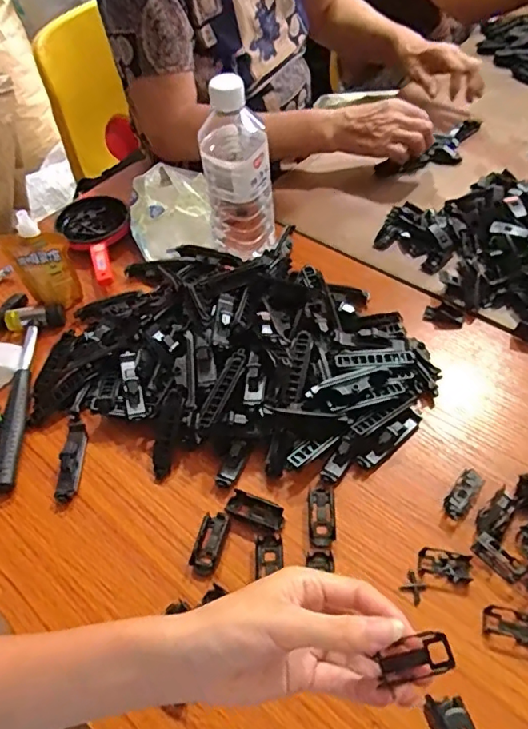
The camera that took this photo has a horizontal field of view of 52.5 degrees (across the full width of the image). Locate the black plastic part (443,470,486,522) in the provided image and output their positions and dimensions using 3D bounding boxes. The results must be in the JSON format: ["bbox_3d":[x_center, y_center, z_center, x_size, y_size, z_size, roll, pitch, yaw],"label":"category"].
[{"bbox_3d":[0.166,0.106,0.440,0.020,0.012,0.044,31,61,26],"label":"black plastic part"}]

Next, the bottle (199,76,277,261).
[{"bbox_3d":[-0.027,-0.197,0.565,0.069,0.194,0.072,-8,52,0],"label":"bottle"}]

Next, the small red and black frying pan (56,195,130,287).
[{"bbox_3d":[-0.199,-0.158,0.661,0.086,0.024,0.170,-26,54,-14],"label":"small red and black frying pan"}]

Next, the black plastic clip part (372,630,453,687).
[{"bbox_3d":[0.075,0.149,0.269,0.038,0.011,0.018,-33,50,18],"label":"black plastic clip part"}]

